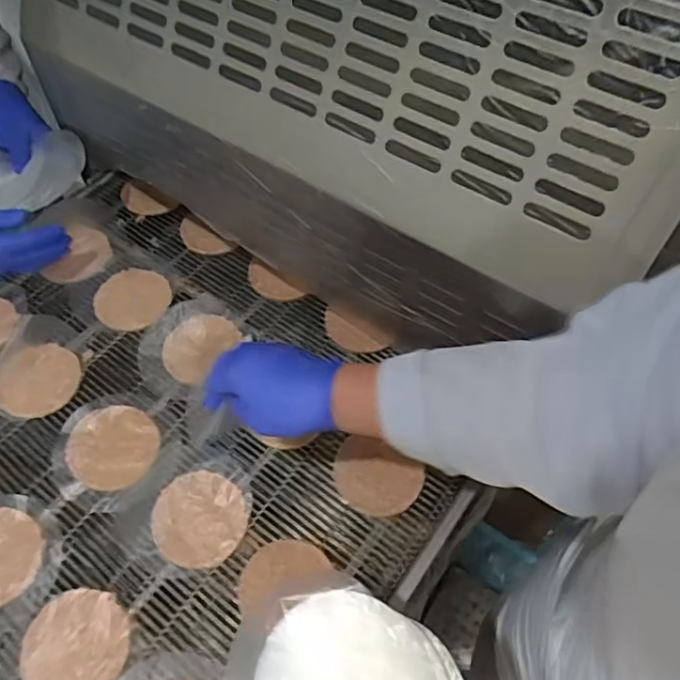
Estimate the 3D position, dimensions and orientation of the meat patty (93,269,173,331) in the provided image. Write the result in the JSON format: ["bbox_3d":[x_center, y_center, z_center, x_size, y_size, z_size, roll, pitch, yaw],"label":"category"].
[{"bbox_3d":[-0.242,-0.049,0.665,0.084,0.008,0.082,0,58,1],"label":"meat patty"}]

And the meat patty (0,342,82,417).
[{"bbox_3d":[-0.320,0.040,0.608,0.084,0.012,0.085,0,58,1],"label":"meat patty"}]

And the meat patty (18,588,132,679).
[{"bbox_3d":[-0.219,0.254,0.472,0.083,0.005,0.083,0,58,1],"label":"meat patty"}]

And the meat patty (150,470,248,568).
[{"bbox_3d":[-0.130,0.165,0.527,0.084,0.008,0.082,0,58,1],"label":"meat patty"}]

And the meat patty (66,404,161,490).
[{"bbox_3d":[-0.226,0.105,0.568,0.086,0.005,0.084,12,59,8],"label":"meat patty"}]

